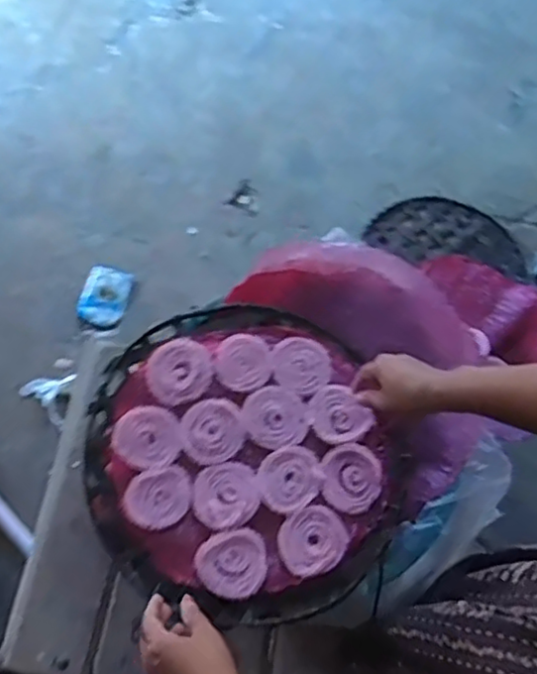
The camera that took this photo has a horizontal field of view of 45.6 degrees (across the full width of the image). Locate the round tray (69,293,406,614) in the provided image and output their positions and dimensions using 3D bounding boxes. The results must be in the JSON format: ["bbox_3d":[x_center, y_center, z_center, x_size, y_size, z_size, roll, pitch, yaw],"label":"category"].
[{"bbox_3d":[-0.023,0.142,0.812,0.392,0.065,0.372,0,75,-1],"label":"round tray"}]

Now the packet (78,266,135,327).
[{"bbox_3d":[-0.380,-0.096,1.472,0.104,0.023,0.144,14,75,2],"label":"packet"}]

